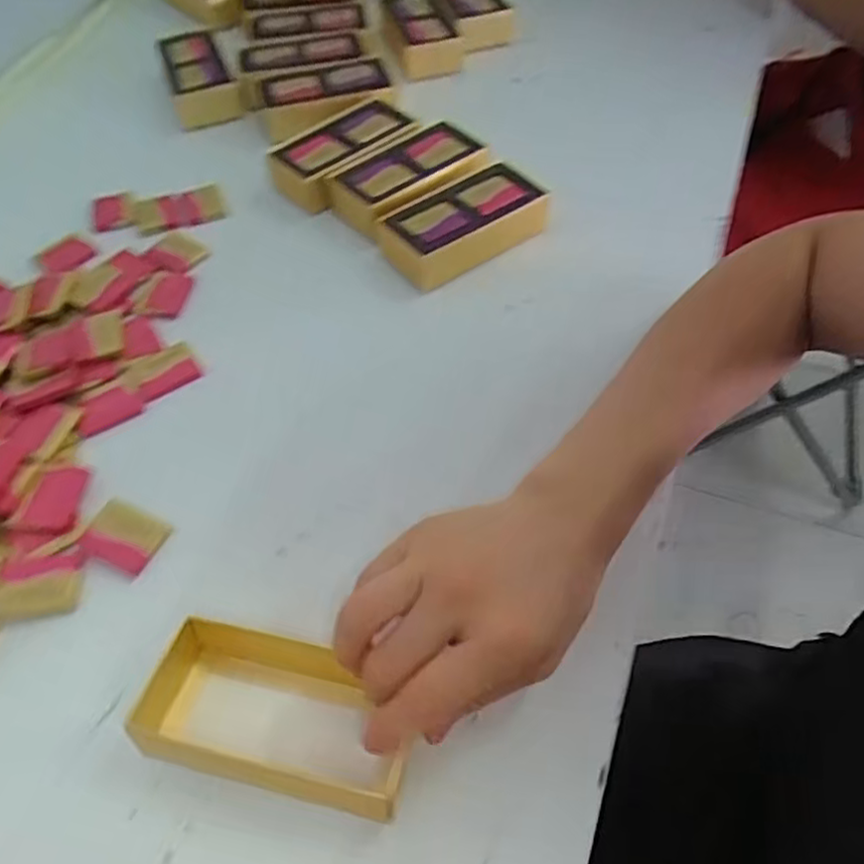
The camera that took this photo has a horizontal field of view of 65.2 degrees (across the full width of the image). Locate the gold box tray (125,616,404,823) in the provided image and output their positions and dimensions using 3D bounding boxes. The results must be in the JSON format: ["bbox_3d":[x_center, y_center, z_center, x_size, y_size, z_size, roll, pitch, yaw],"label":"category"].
[{"bbox_3d":[-0.068,0.126,0.302,0.112,0.032,0.058,10,57,8],"label":"gold box tray"}]

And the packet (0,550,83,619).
[{"bbox_3d":[-0.204,0.078,0.349,0.042,0.004,0.033,-8,56,-4],"label":"packet"}]

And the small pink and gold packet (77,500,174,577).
[{"bbox_3d":[-0.167,0.056,0.365,0.039,0.005,0.032,17,58,12],"label":"small pink and gold packet"}]

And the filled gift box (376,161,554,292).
[{"bbox_3d":[0.022,-0.148,0.484,0.114,0.029,0.061,-28,60,-17],"label":"filled gift box"}]

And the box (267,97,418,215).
[{"bbox_3d":[-0.071,-0.223,0.538,0.112,0.032,0.061,-36,62,-21],"label":"box"}]

